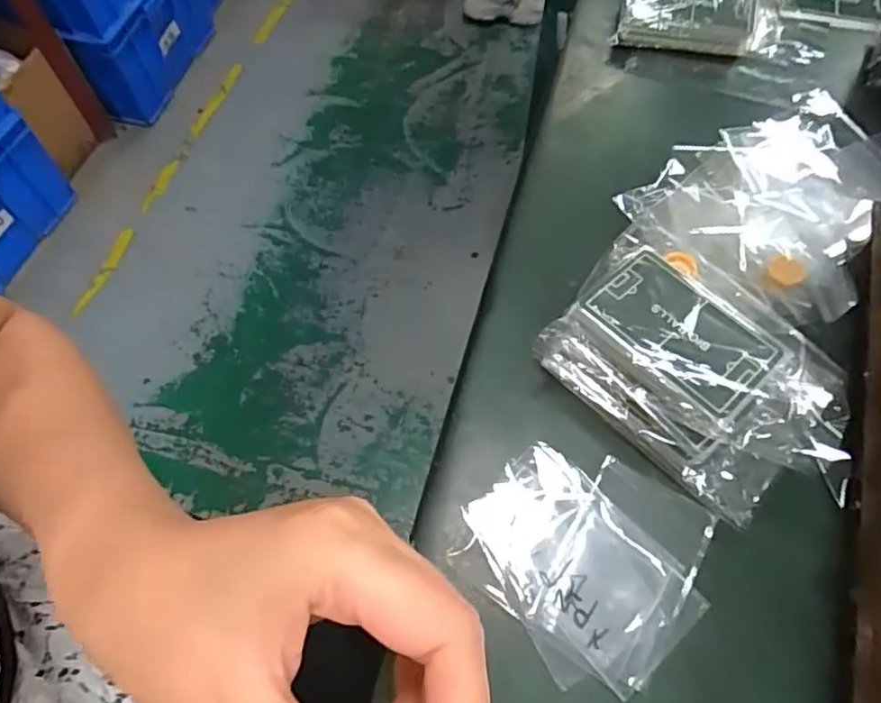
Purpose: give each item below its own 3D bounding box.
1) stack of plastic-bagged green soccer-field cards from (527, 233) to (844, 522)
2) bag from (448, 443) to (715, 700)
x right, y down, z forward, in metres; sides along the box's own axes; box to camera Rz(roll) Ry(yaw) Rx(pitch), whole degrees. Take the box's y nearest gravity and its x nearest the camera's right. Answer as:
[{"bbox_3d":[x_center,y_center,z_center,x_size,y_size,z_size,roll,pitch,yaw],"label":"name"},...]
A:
[{"bbox_3d":[0.118,0.012,0.301,0.077,0.045,0.132,-41,68,-18],"label":"stack of plastic-bagged green soccer-field cards"},{"bbox_3d":[0.069,0.092,0.283,0.096,0.008,0.103,-40,67,-18],"label":"bag"}]

